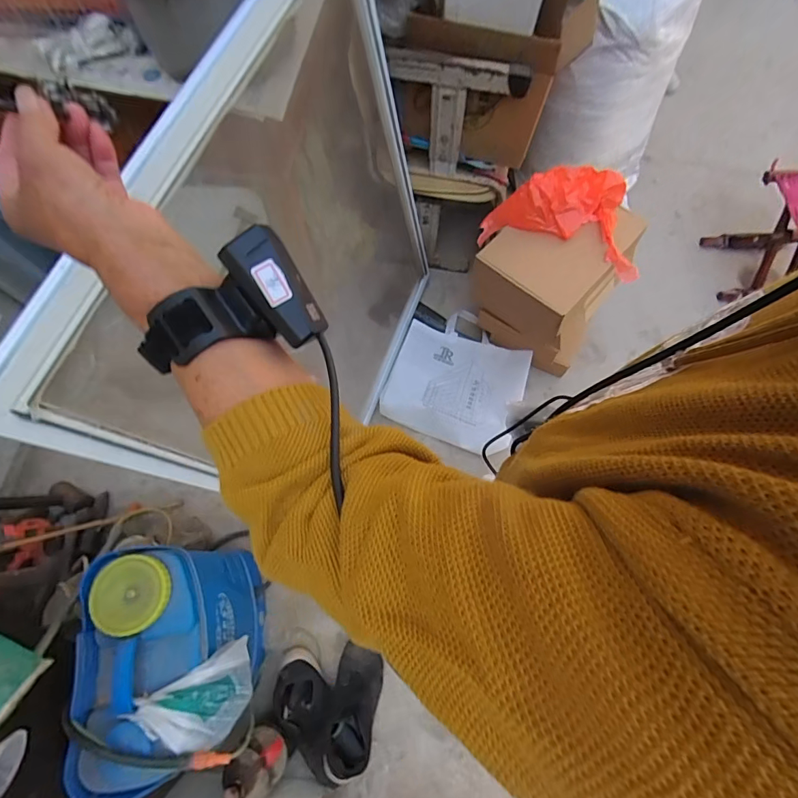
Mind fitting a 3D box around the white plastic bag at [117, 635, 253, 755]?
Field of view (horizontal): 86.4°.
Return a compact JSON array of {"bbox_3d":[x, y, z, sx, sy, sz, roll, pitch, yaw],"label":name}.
[{"bbox_3d":[-0.337,0.528,0.733,0.159,0.126,0.129,-29,71,-12],"label":"white plastic bag"}]

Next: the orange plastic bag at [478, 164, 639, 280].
[{"bbox_3d":[0.393,-0.431,1.002,0.367,0.136,0.227,12,68,4],"label":"orange plastic bag"}]

